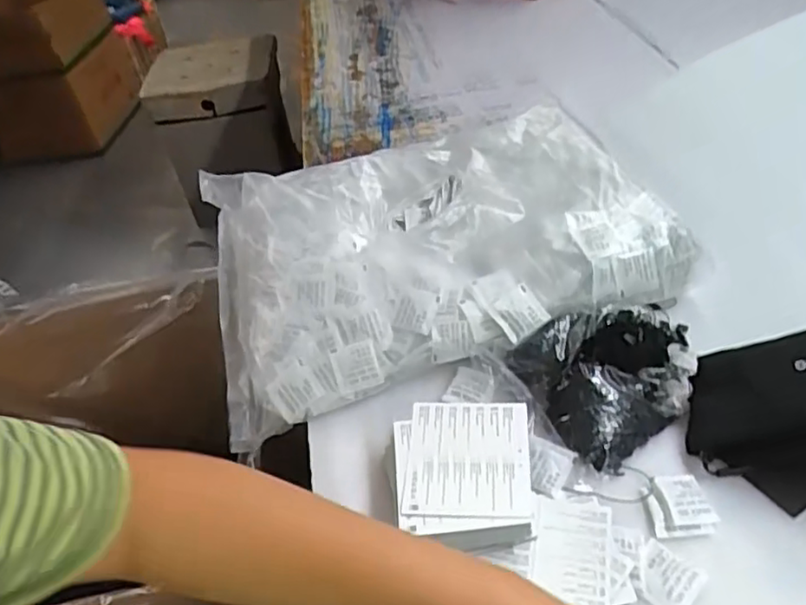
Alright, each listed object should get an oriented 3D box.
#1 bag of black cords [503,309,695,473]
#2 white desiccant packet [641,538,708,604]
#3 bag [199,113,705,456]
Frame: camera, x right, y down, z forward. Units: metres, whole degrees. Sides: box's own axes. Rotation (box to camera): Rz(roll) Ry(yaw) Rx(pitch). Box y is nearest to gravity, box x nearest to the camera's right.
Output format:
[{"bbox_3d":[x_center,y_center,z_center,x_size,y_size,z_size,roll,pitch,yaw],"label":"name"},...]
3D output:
[{"bbox_3d":[0.180,0.053,0.526,0.144,0.044,0.125,-23,44,-15],"label":"bag of black cords"},{"bbox_3d":[0.175,0.184,0.421,0.039,0.004,0.041,27,53,34],"label":"white desiccant packet"},{"bbox_3d":[0.020,-0.069,0.679,0.449,0.094,0.352,-15,42,-6],"label":"bag"}]

